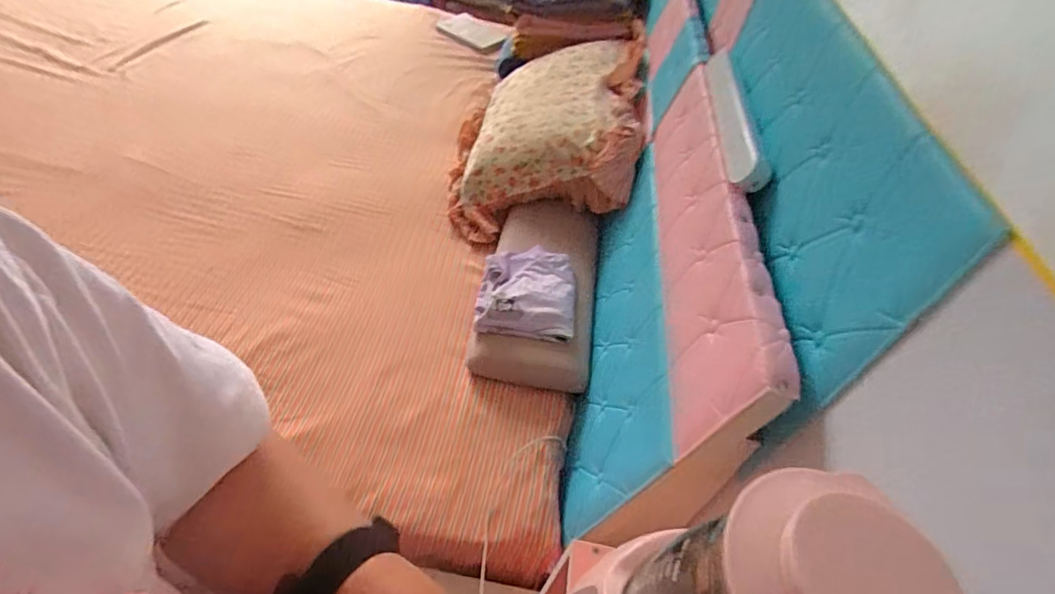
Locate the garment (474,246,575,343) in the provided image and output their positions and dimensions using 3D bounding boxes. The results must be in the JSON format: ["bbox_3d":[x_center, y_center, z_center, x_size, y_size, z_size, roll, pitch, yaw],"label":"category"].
[{"bbox_3d":[0.000,-0.012,0.933,0.164,0.027,0.194,10,46,-2],"label":"garment"}]

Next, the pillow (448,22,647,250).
[{"bbox_3d":[0.051,-0.412,1.295,0.464,0.165,0.707,-9,45,18],"label":"pillow"}]

